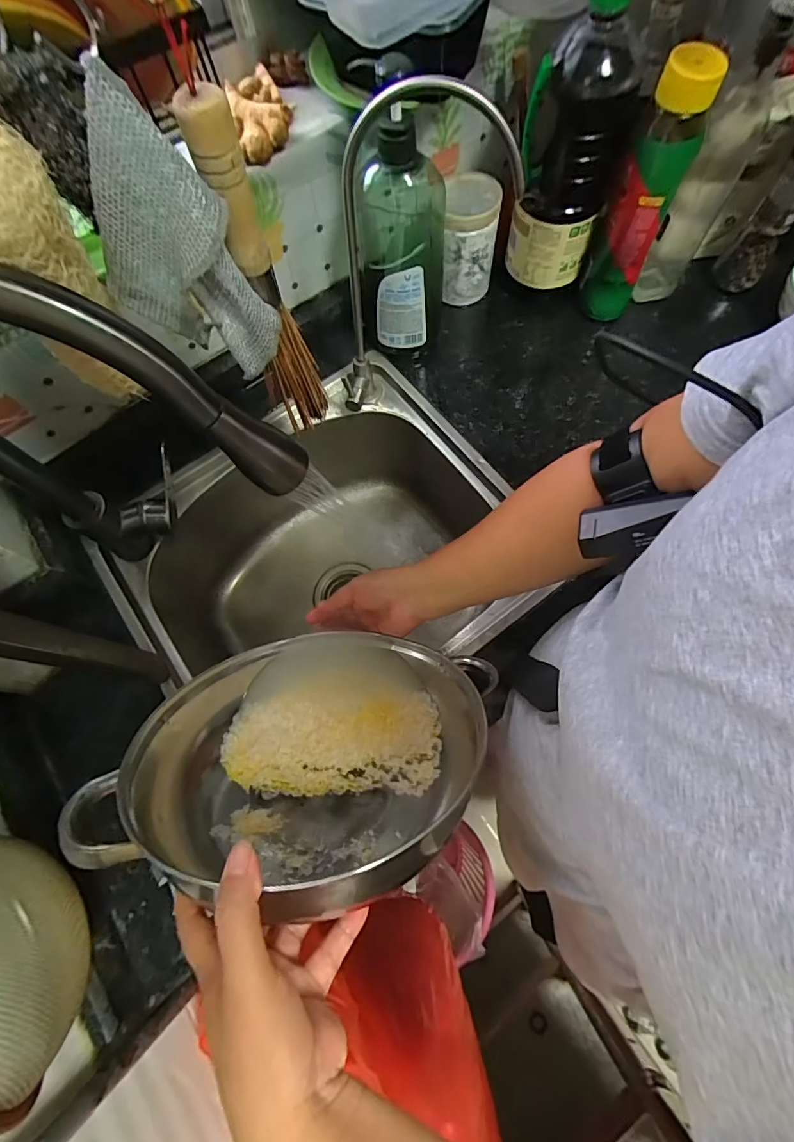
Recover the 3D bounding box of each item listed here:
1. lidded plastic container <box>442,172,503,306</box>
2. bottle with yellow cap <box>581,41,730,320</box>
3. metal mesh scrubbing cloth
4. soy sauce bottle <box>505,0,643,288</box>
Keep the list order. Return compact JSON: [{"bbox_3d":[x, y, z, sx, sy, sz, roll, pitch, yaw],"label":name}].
[{"bbox_3d":[0.095,-0.432,0.606,0.066,0.127,0.074,2,70,4],"label":"lidded plastic container"},{"bbox_3d":[0.274,-0.408,0.524,0.066,0.249,0.061,20,73,10],"label":"bottle with yellow cap"},{"bbox_3d":[-0.134,-0.195,0.288,0.071,0.159,0.055,6,71,5],"label":"metal mesh scrubbing cloth"},{"bbox_3d":[0.189,-0.460,0.505,0.093,0.258,0.071,-2,70,2],"label":"soy sauce bottle"}]

